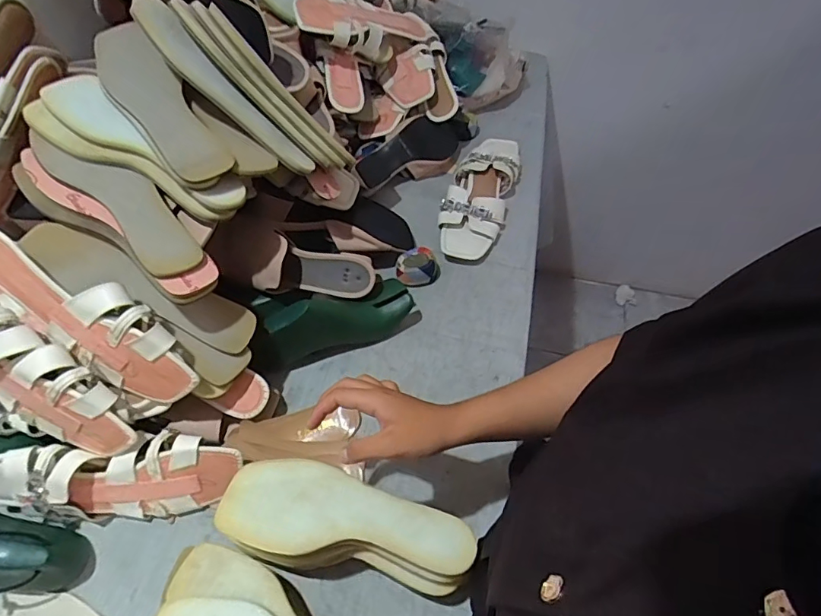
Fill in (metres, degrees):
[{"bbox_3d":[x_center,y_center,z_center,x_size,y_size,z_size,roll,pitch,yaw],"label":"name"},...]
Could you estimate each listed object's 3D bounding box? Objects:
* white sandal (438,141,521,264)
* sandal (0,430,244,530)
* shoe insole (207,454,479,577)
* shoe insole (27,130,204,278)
[{"bbox_3d":[0.122,-0.198,0.841,0.105,0.054,0.276,16,58,9],"label":"white sandal"},{"bbox_3d":[-0.332,0.194,0.553,0.274,0.109,0.065,-6,19,-8],"label":"sandal"},{"bbox_3d":[-0.060,0.198,0.478,0.238,0.013,0.081,7,65,1],"label":"shoe insole"},{"bbox_3d":[-0.312,-0.117,0.526,0.224,0.008,0.070,39,63,5],"label":"shoe insole"}]

